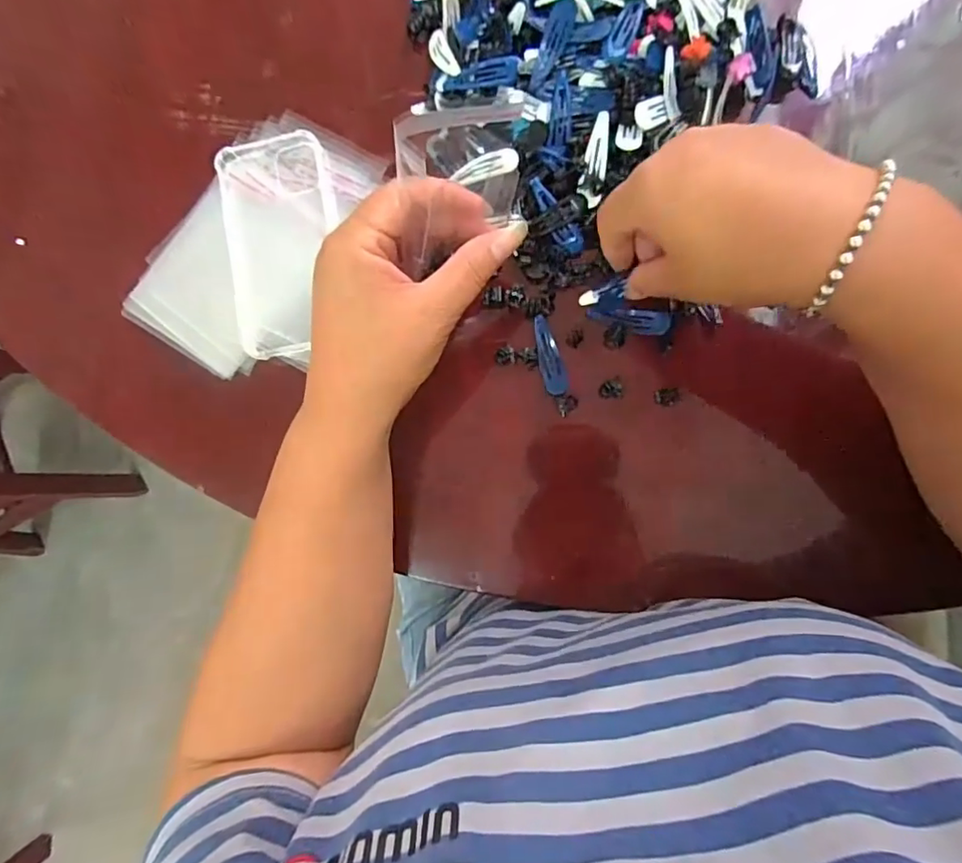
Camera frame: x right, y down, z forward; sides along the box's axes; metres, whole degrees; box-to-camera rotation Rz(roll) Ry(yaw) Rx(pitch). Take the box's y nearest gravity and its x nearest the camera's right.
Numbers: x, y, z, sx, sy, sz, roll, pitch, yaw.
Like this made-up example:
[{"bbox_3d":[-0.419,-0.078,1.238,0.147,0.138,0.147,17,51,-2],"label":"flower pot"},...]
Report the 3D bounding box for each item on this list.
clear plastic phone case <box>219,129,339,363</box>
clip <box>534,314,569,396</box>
[{"bbox_3d":[-0.121,-0.116,0.345,0.067,0.017,0.134,-10,86,6],"label":"clear plastic phone case"},{"bbox_3d":[0.040,-0.045,0.325,0.014,0.005,0.046,-14,85,5],"label":"clip"}]

